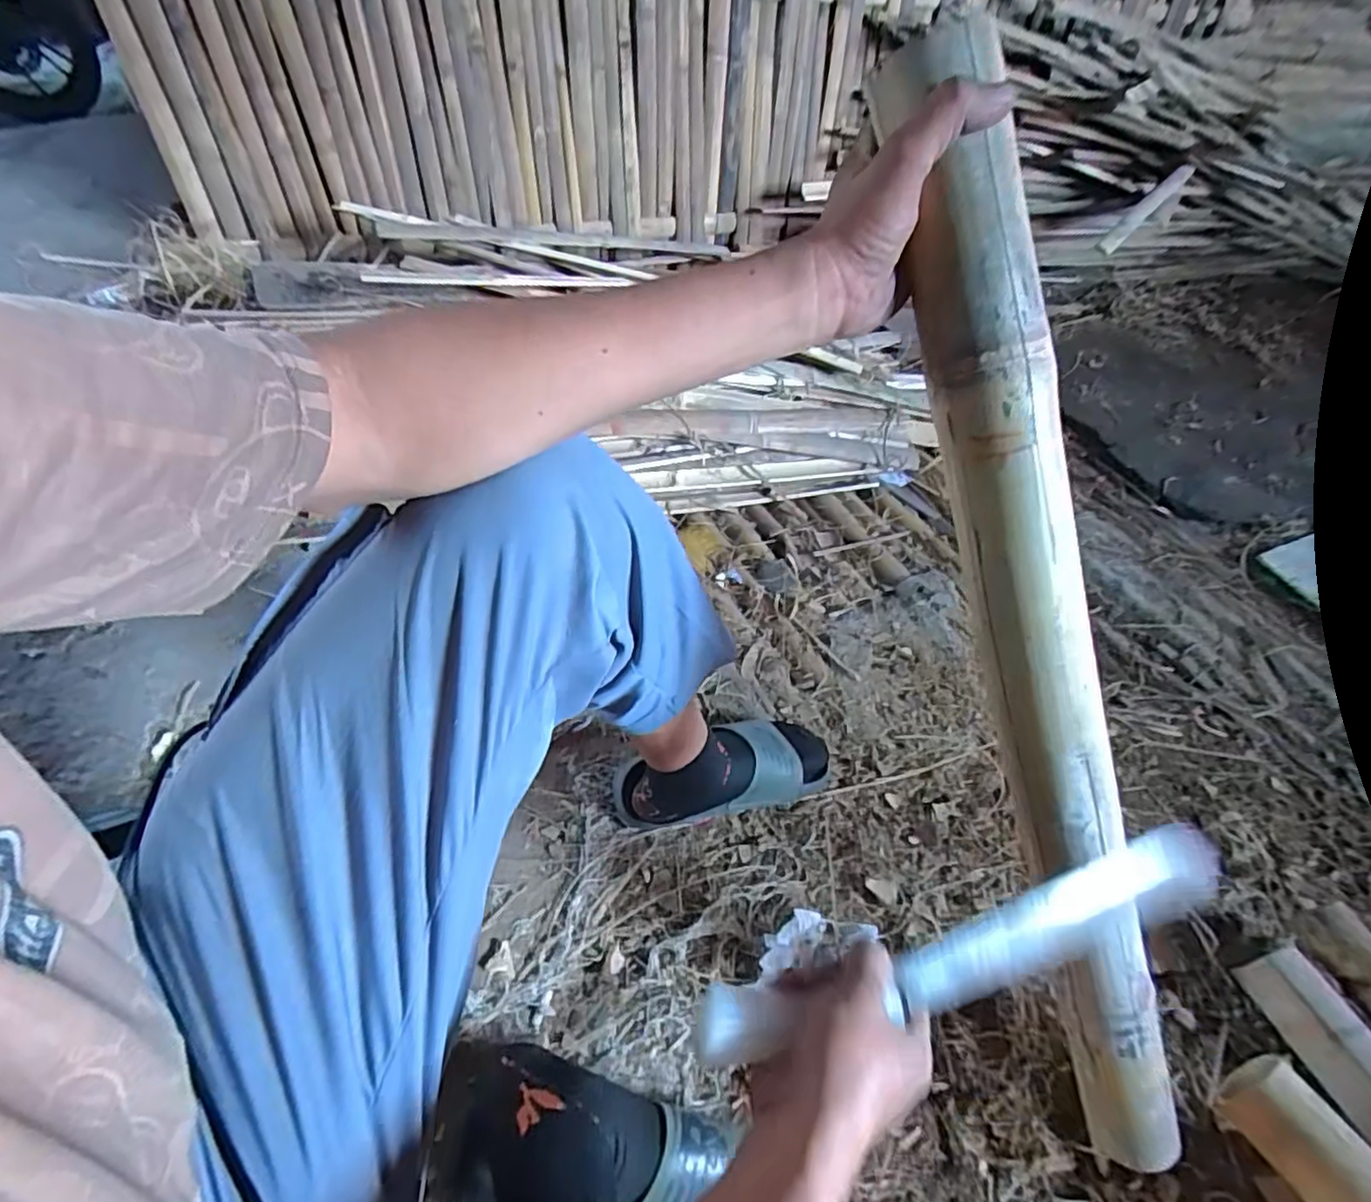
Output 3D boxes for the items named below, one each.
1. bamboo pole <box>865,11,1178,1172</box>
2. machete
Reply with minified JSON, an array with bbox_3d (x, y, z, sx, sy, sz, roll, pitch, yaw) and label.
[{"bbox_3d":[0.251,0.076,0.444,0.064,0.807,0.055,-24,15,-22],"label":"bamboo pole"},{"bbox_3d":[0.205,0.226,0.435,0.421,0.038,0.048,-5,50,-20],"label":"machete"}]

